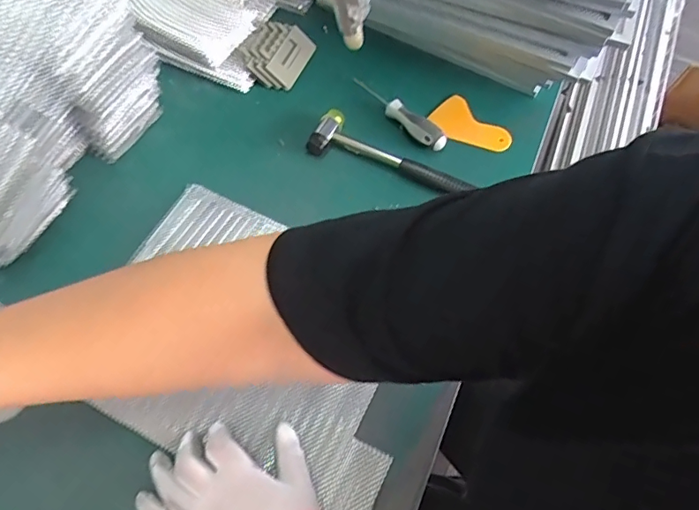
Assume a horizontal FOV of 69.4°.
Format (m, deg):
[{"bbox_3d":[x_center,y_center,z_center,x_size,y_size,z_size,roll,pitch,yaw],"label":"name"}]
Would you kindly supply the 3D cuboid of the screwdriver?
[{"bbox_3d":[0.060,-0.179,0.619,0.021,0.020,0.143,-40,71,-19],"label":"screwdriver"}]

